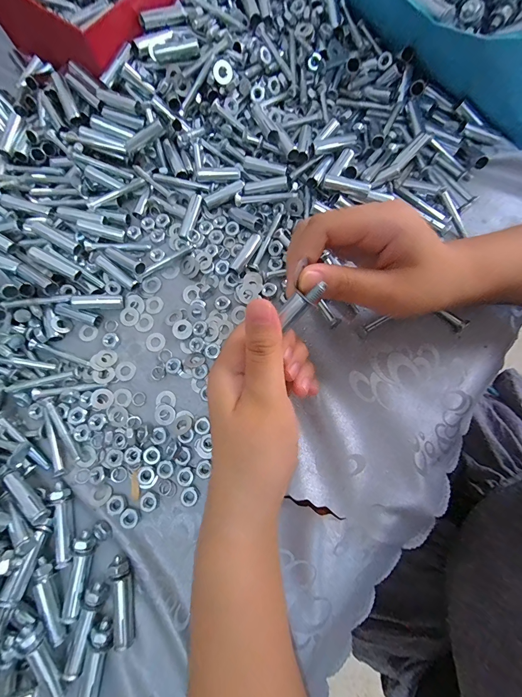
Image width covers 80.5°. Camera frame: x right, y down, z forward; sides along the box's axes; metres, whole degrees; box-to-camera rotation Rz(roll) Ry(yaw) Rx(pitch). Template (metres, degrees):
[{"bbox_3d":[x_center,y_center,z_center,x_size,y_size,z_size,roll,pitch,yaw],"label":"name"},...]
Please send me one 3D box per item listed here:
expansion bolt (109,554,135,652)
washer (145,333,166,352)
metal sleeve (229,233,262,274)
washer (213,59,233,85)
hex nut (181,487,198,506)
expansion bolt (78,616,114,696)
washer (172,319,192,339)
[{"bbox_3d":[-0.096,0.173,0.211,0.011,0.010,0.054,-8,77,0],"label":"expansion bolt"},{"bbox_3d":[-0.090,-0.006,0.262,0.017,0.004,0.016,-1,75,4],"label":"washer"},{"bbox_3d":[-0.013,-0.082,0.267,0.011,0.010,0.040,30,80,8],"label":"metal sleeve"},{"bbox_3d":[-0.033,-0.246,0.274,0.017,0.004,0.017,-4,110,-11],"label":"washer"},{"bbox_3d":[-0.053,0.110,0.229,0.012,0.006,0.014,43,82,10],"label":"hex nut"},{"bbox_3d":[-0.109,0.209,0.201,0.016,0.009,0.055,8,77,4],"label":"expansion bolt"},{"bbox_3d":[-0.066,-0.016,0.258,0.016,0.004,0.016,0,81,-1],"label":"washer"}]

